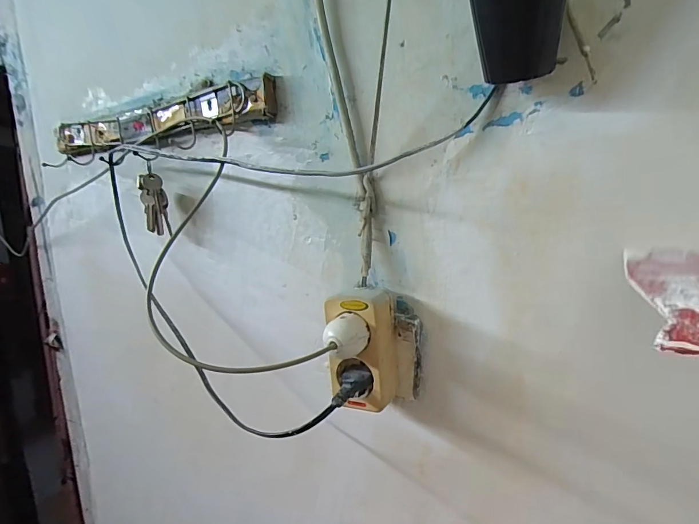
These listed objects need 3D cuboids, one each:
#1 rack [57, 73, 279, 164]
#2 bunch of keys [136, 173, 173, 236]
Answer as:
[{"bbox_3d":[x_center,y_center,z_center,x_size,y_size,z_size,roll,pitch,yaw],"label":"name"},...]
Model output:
[{"bbox_3d":[-0.272,-0.179,0.539,0.440,0.058,0.047,4,11,33],"label":"rack"},{"bbox_3d":[-0.252,-0.075,0.520,0.034,0.075,0.020,-6,10,-26],"label":"bunch of keys"}]

